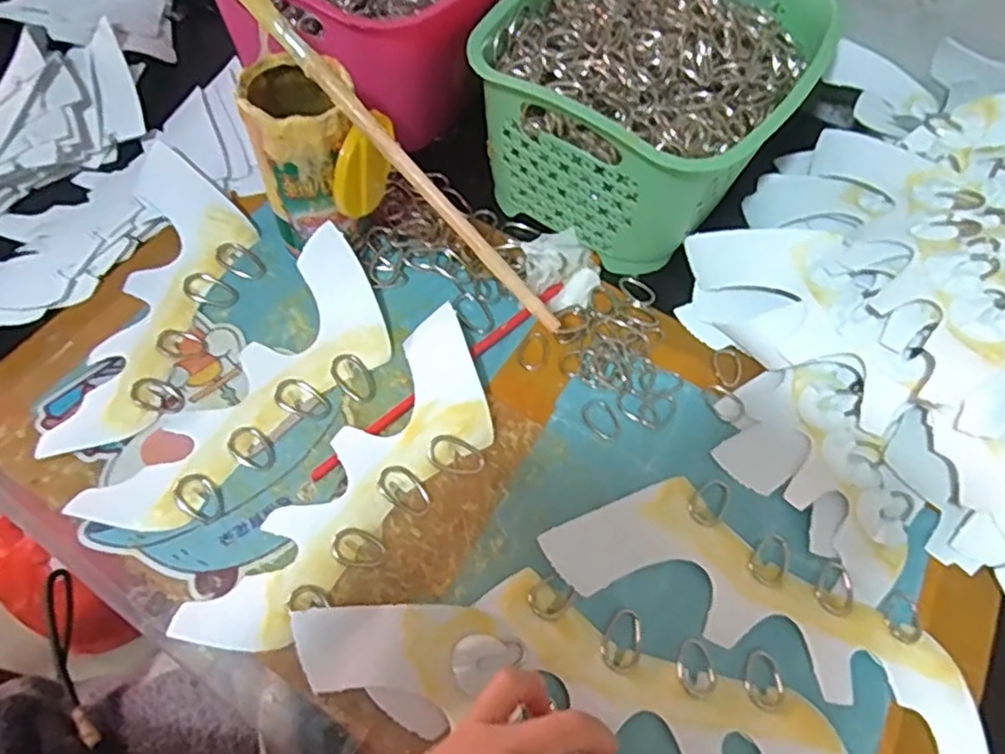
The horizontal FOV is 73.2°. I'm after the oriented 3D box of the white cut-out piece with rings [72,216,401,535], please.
[{"bbox_3d":[-0.143,0.006,0.405,0.086,0.028,0.213,26,62,11],"label":"white cut-out piece with rings"}]

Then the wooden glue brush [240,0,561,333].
[{"bbox_3d":[-0.061,-0.127,0.386,0.267,0.011,0.014,47,65,-6],"label":"wooden glue brush"}]

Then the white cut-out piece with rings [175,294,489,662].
[{"bbox_3d":[-0.073,0.060,0.384,0.078,0.017,0.227,29,62,13],"label":"white cut-out piece with rings"}]

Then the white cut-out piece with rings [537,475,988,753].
[{"bbox_3d":[0.143,0.118,0.371,0.229,0.009,0.079,23,61,9],"label":"white cut-out piece with rings"}]

